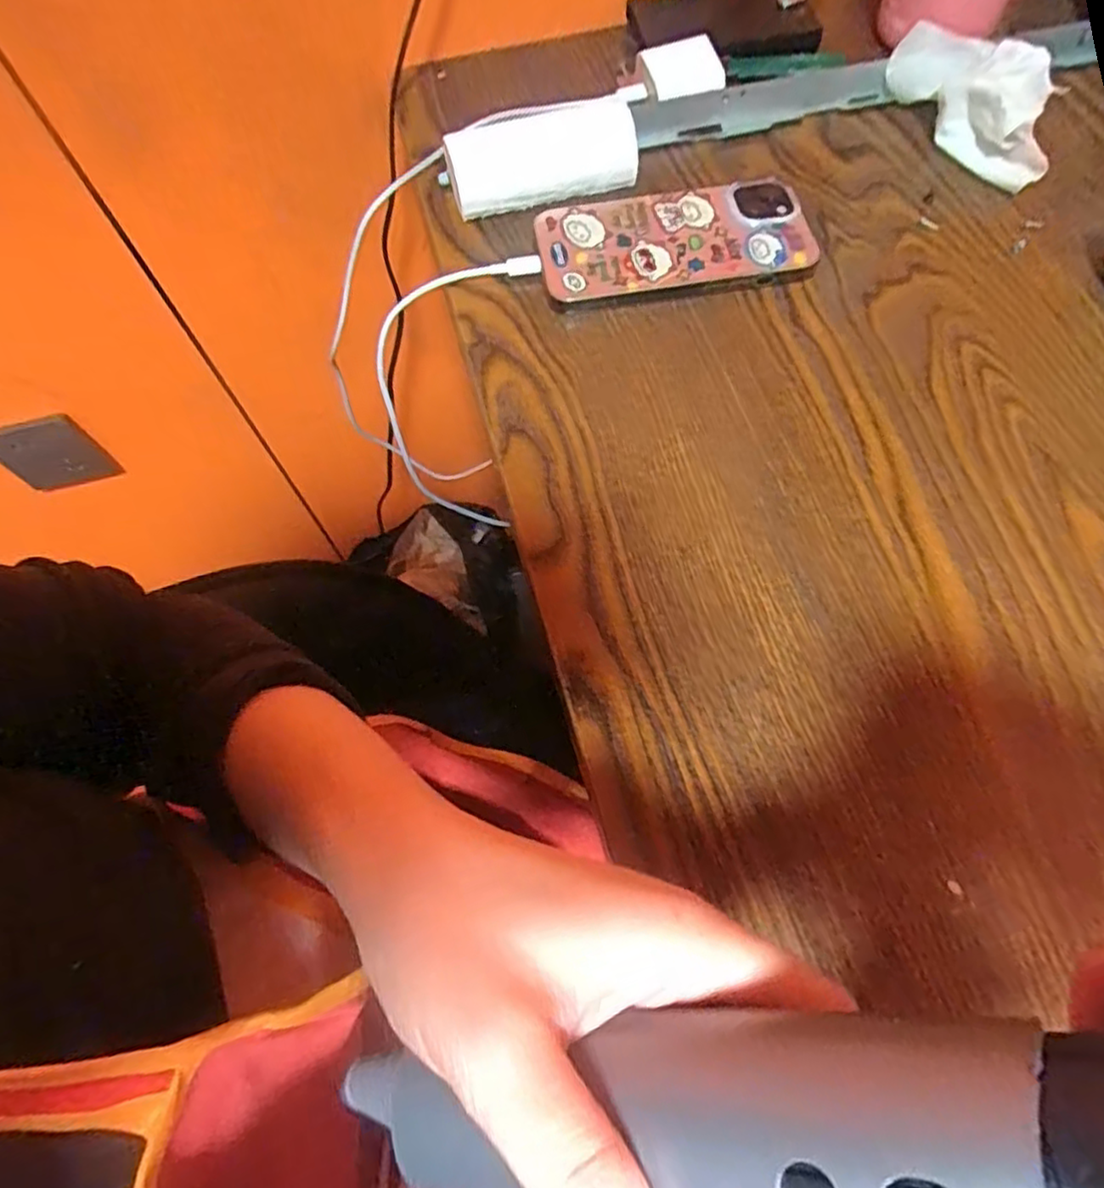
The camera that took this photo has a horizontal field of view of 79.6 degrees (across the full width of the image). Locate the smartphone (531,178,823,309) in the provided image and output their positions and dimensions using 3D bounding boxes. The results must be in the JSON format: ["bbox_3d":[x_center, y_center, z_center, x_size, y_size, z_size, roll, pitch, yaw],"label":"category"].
[{"bbox_3d":[0.065,-0.186,0.352,0.140,0.011,0.067,-9,66,-2],"label":"smartphone"}]

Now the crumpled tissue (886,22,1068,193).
[{"bbox_3d":[0.247,-0.278,0.372,0.055,0.029,0.110,-29,68,-11],"label":"crumpled tissue"}]

